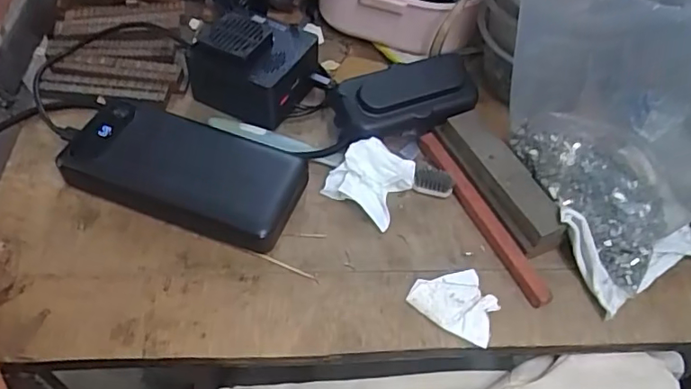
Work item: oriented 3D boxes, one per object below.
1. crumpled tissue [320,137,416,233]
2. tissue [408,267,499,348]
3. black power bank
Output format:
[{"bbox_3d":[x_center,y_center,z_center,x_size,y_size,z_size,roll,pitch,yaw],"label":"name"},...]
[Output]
[{"bbox_3d":[0.017,-0.010,0.383,0.051,0.032,0.044,32,57,18],"label":"crumpled tissue"},{"bbox_3d":[0.068,0.066,0.346,0.053,0.008,0.040,23,55,12],"label":"tissue"},{"bbox_3d":[-0.109,-0.015,0.380,0.156,0.028,0.072,17,54,8],"label":"black power bank"}]

